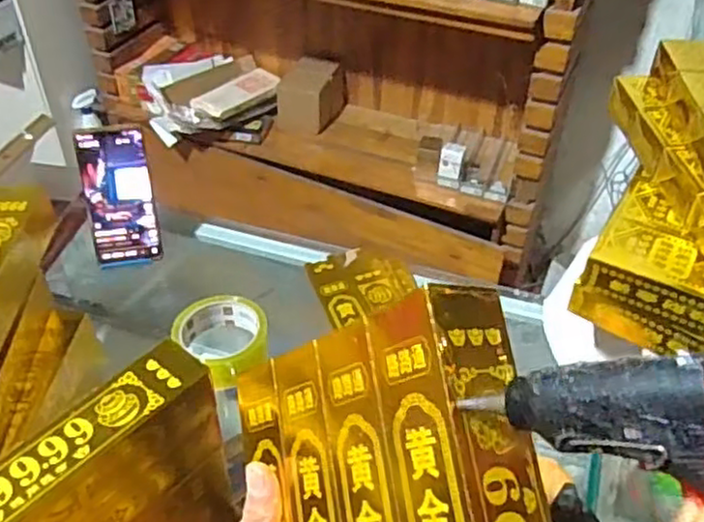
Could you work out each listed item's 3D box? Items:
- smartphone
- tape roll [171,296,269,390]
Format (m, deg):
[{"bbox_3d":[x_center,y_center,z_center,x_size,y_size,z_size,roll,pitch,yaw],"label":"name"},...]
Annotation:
[{"bbox_3d":[-0.264,-0.074,0.802,0.072,0.159,0.017,-9,19,-11],"label":"smartphone"},{"bbox_3d":[-0.133,0.083,0.719,0.093,0.053,0.086,0,42,0],"label":"tape roll"}]

